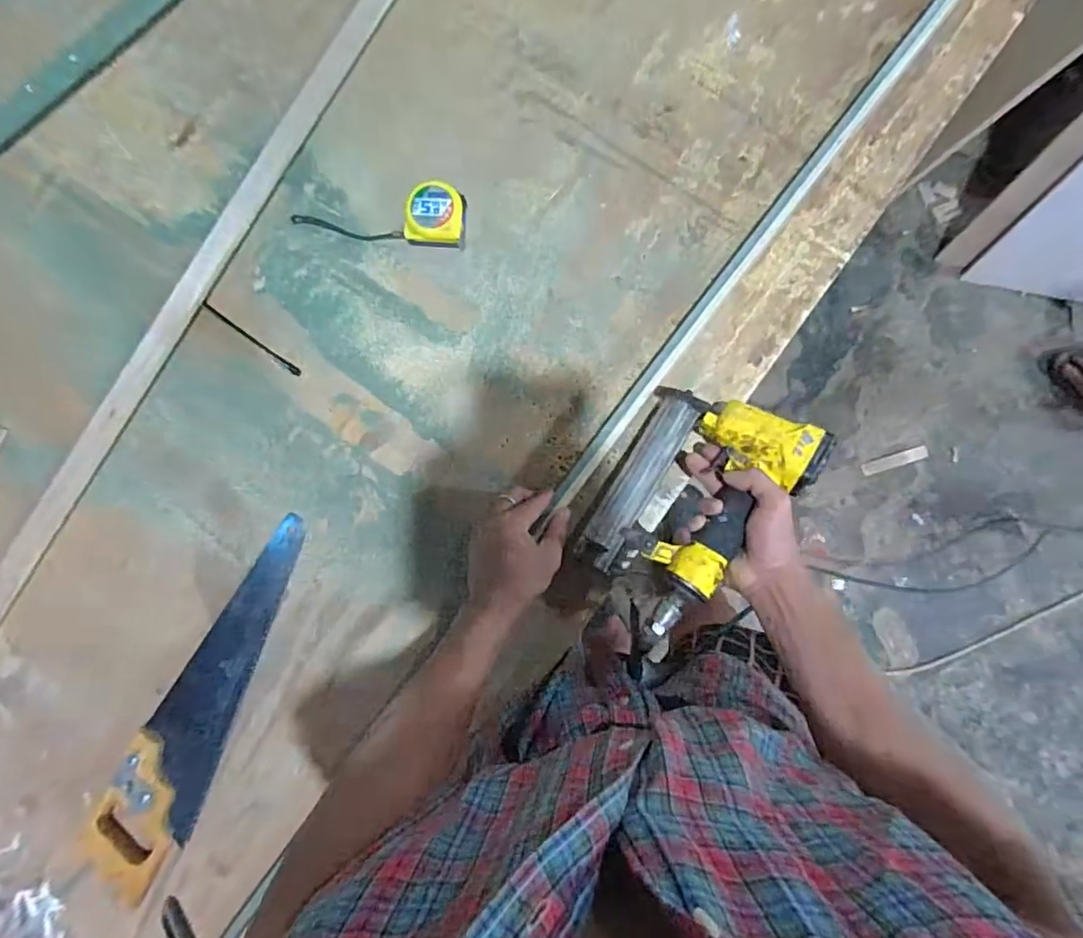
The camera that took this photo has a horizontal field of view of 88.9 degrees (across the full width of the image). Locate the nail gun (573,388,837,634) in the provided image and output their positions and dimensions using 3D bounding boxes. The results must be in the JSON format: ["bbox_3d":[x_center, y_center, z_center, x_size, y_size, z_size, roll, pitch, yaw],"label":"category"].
[{"bbox_3d":[0.152,0.035,0.540,0.163,0.058,0.230,27,87,4],"label":"nail gun"}]

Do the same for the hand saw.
[{"bbox_3d":[-0.361,0.255,0.596,0.098,0.026,0.419,28,88,4],"label":"hand saw"}]

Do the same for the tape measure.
[{"bbox_3d":[-0.187,-0.280,0.628,0.202,0.035,0.065,-3,86,2],"label":"tape measure"}]

